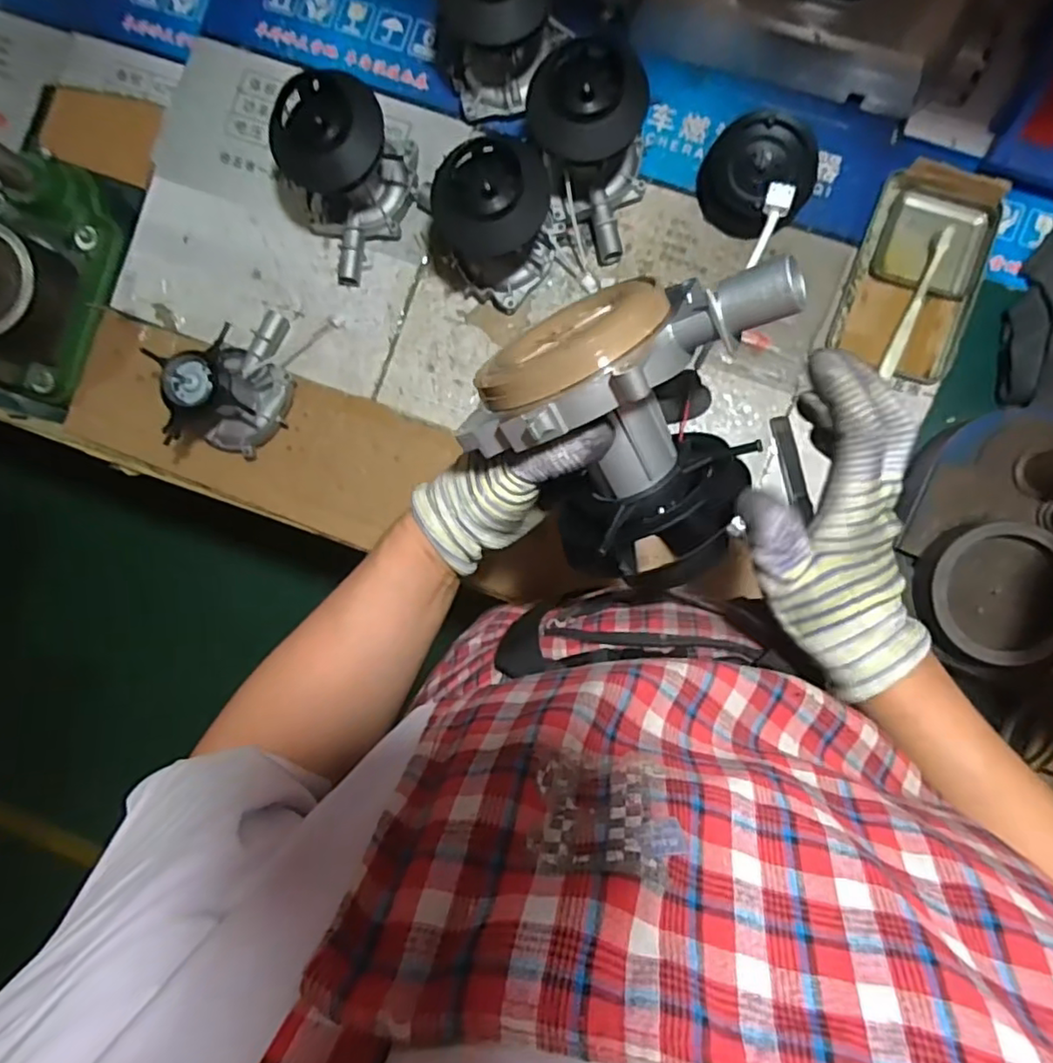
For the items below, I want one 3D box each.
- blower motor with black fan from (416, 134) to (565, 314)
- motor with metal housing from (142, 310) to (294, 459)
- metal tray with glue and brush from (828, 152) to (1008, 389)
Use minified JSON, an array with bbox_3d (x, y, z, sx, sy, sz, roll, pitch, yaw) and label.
[{"bbox_3d":[-0.025,-0.301,0.606,0.106,0.133,0.099,-43,87,4],"label":"blower motor with black fan"},{"bbox_3d":[-0.312,-0.157,0.647,0.111,0.106,0.139,-11,89,5],"label":"motor with metal housing"},{"bbox_3d":[0.395,-0.259,0.620,0.120,0.030,0.203,20,92,5],"label":"metal tray with glue and brush"}]

